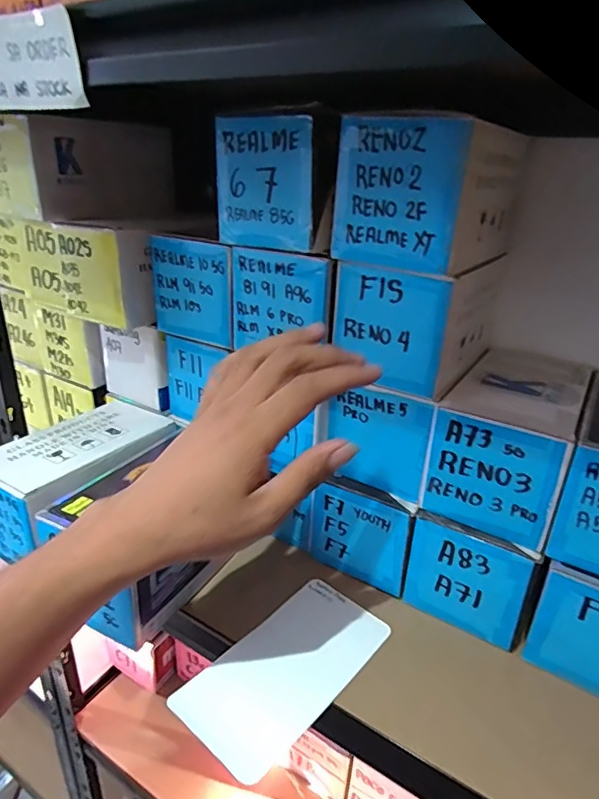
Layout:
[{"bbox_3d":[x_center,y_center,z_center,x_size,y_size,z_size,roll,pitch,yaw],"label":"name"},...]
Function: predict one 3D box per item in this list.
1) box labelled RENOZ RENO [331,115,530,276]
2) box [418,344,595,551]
[{"bbox_3d":[0.102,-0.158,0.390,0.095,0.092,0.132,20,29,31],"label":"box labelled RENOZ RENO"},{"bbox_3d":[0.185,0.031,0.442,0.094,0.094,0.169,17,28,27],"label":"box"}]

